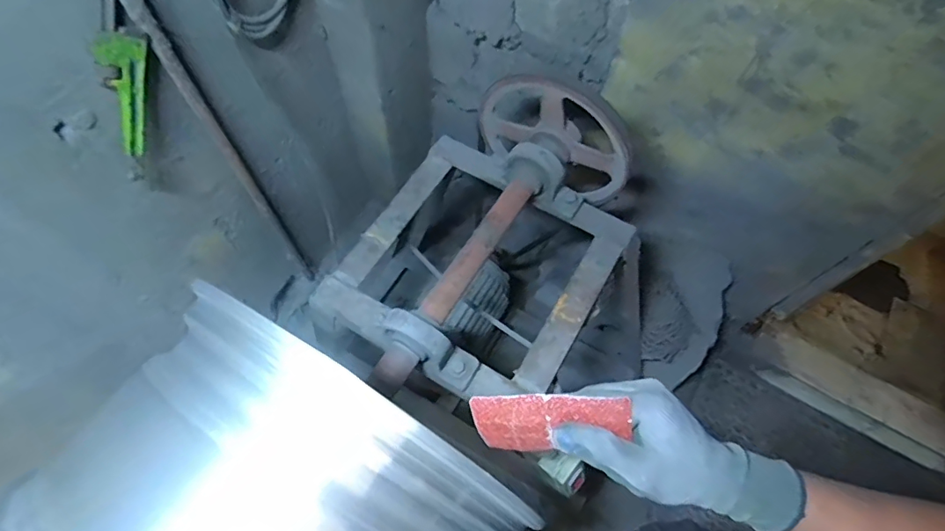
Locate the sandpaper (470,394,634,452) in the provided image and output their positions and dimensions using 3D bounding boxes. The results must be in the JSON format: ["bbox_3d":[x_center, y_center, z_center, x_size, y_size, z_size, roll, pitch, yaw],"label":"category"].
[{"bbox_3d":[0.056,0.118,0.362,0.108,0.054,0.011,-6,24,17],"label":"sandpaper"}]

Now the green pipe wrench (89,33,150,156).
[{"bbox_3d":[-0.446,-0.221,0.647,0.024,0.152,0.057,18,32,6],"label":"green pipe wrench"}]

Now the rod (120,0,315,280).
[{"bbox_3d":[-0.418,-0.155,0.932,0.023,0.765,0.025,-33,69,-17],"label":"rod"}]

